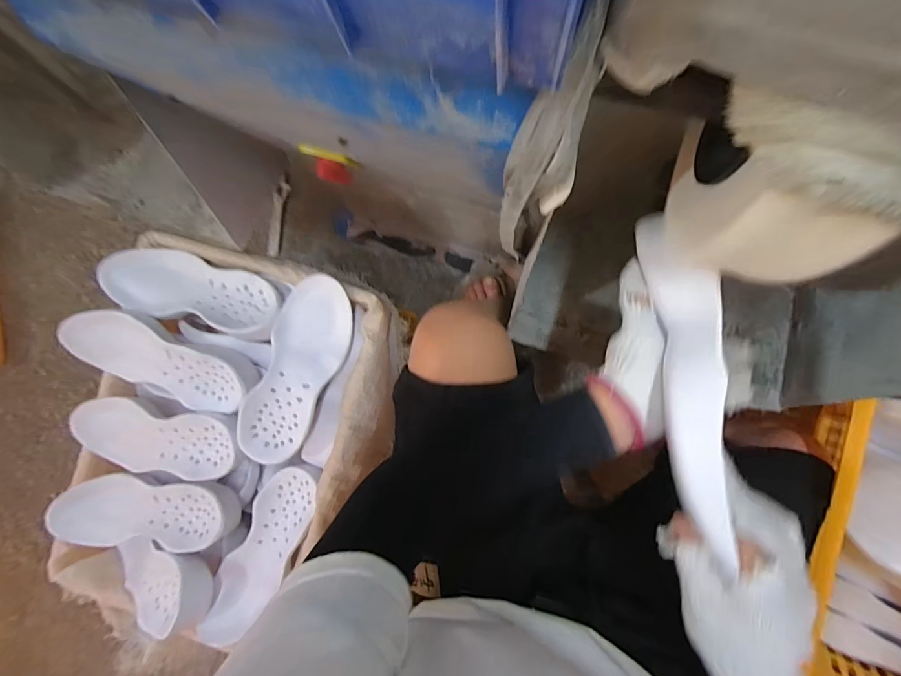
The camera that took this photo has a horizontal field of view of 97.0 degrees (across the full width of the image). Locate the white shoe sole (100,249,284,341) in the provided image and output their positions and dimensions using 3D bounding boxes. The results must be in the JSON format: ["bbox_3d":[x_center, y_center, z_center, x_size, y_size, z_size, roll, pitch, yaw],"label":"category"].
[{"bbox_3d":[-0.443,-0.081,0.674,0.312,0.047,0.119,12,90,6],"label":"white shoe sole"}]

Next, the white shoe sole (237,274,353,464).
[{"bbox_3d":[-0.252,0.054,0.659,0.124,0.036,0.319,18,91,6],"label":"white shoe sole"}]

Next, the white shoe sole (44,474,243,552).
[{"bbox_3d":[-0.540,0.308,0.707,0.315,0.055,0.130,-6,89,6],"label":"white shoe sole"}]

